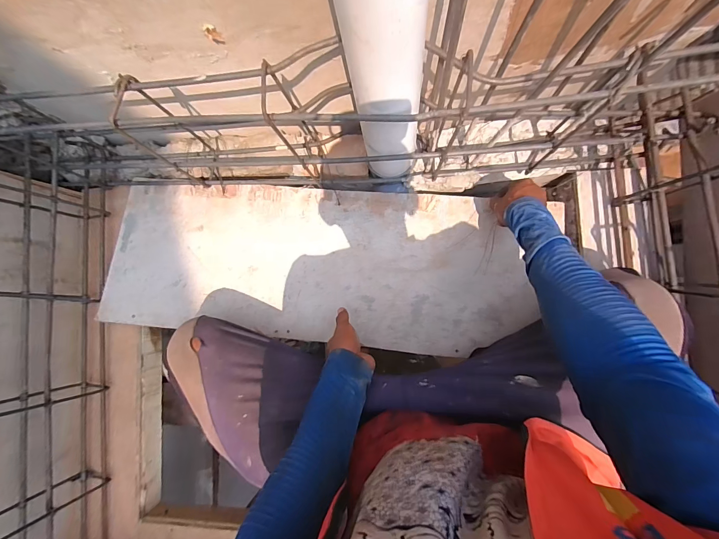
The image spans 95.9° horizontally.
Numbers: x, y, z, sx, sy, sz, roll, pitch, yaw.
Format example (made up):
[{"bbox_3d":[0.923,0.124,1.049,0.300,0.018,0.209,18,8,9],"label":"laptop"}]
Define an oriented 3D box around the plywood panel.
[{"bbox_3d":[-0.088,-0.014,0.642,0.806,0.020,0.299,5,81,5],"label":"plywood panel"}]

